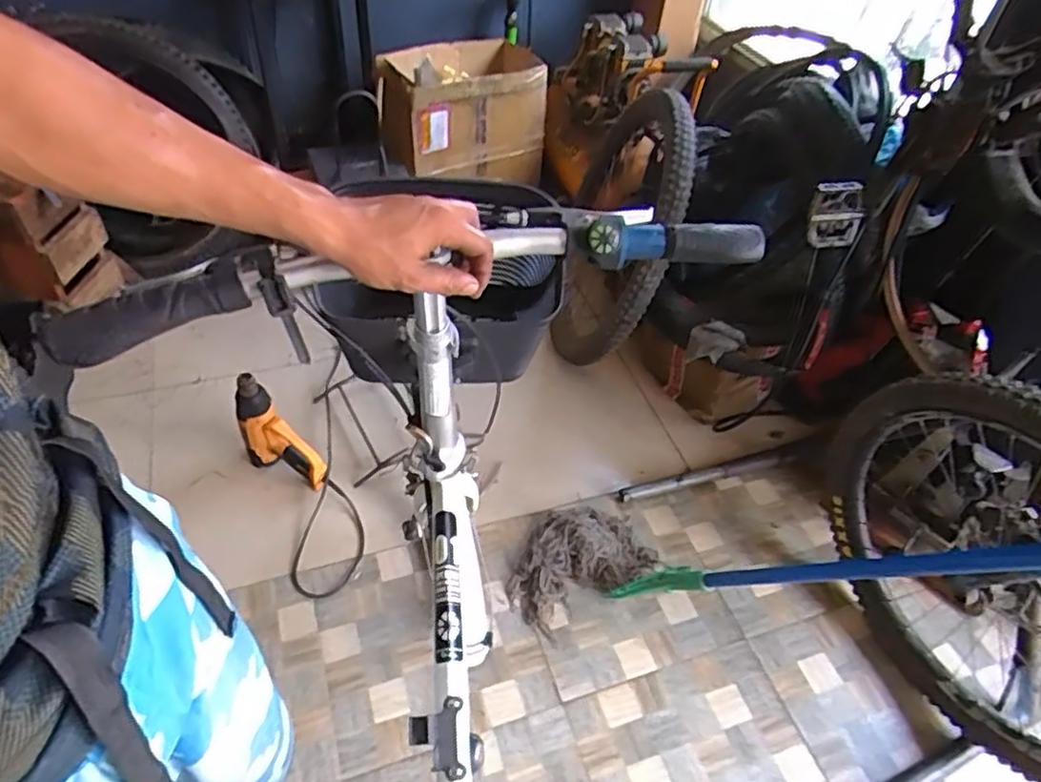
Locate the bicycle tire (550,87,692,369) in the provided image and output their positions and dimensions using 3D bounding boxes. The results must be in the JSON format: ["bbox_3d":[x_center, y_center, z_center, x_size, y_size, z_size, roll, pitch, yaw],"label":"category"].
[{"bbox_3d":[0.218,-0.406,1.682,0.093,0.736,0.677,13,80,-13],"label":"bicycle tire"}]

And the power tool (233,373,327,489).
[{"bbox_3d":[-0.508,0.095,1.425,0.183,0.238,0.072,26,51,17],"label":"power tool"}]

